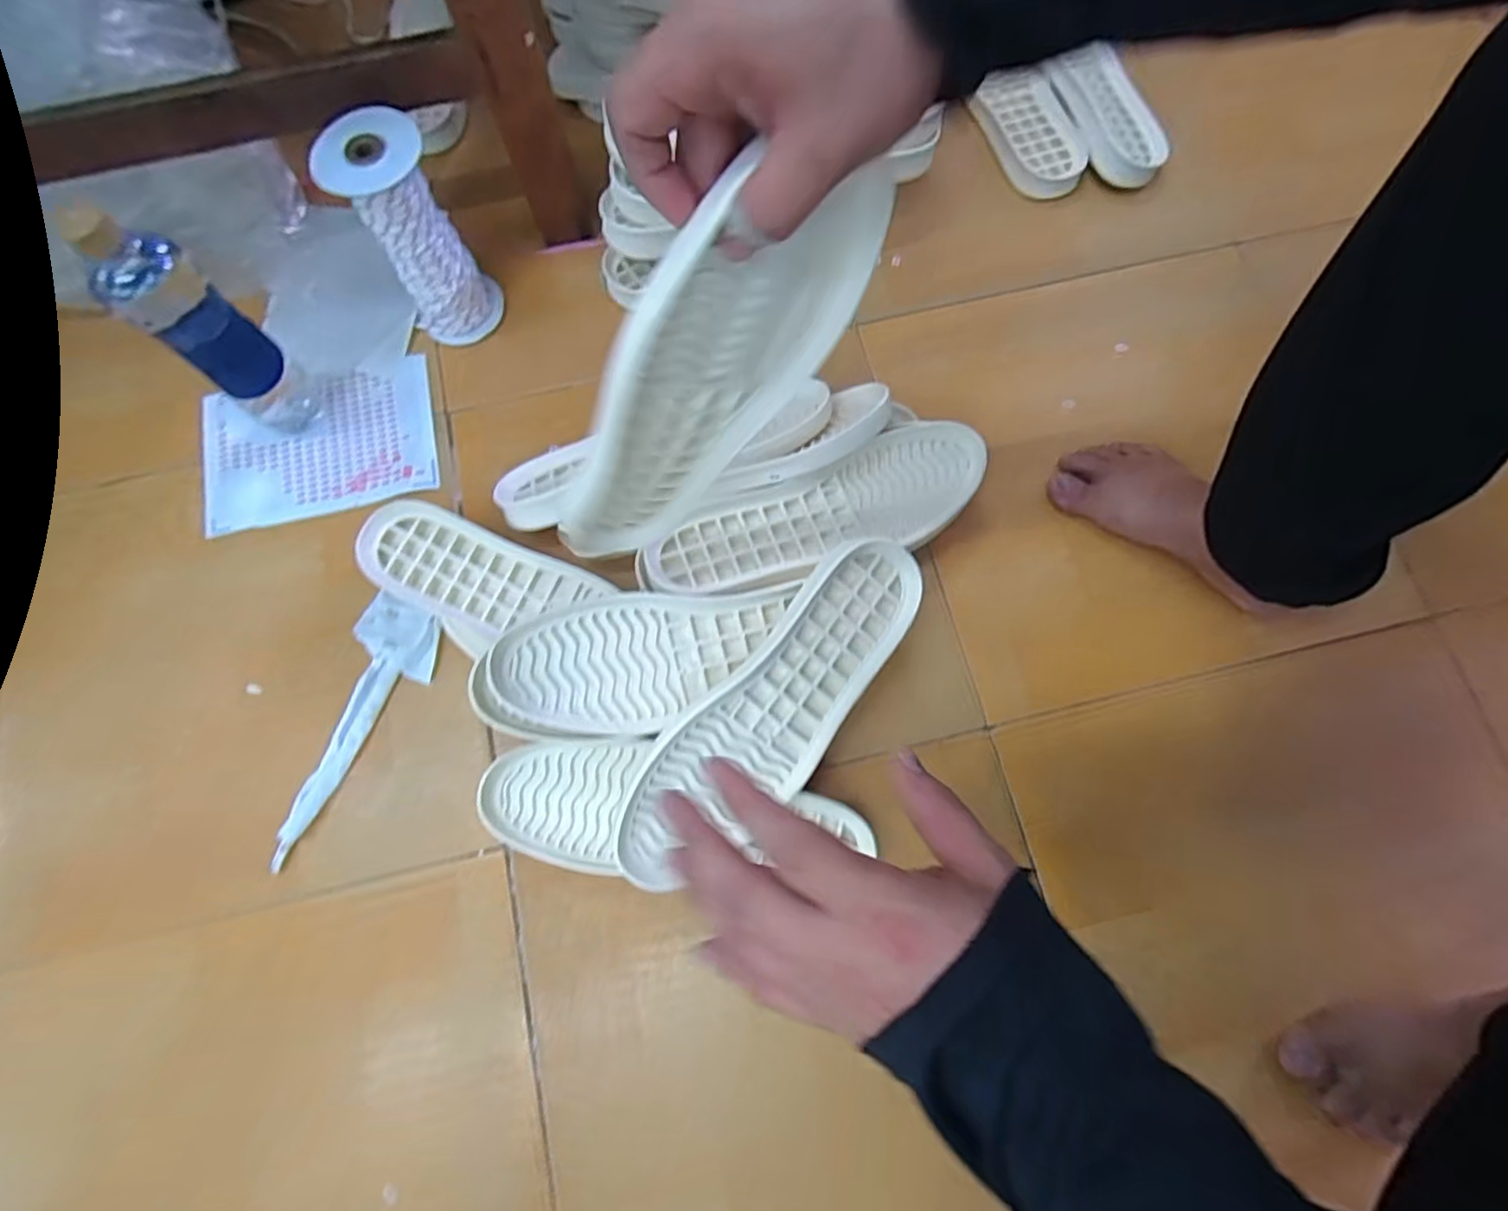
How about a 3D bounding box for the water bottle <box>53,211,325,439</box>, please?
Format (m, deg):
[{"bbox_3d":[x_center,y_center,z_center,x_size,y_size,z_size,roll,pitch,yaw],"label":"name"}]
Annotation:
[{"bbox_3d":[-0.426,-0.211,0.519,0.053,0.217,0.064,38,79,9],"label":"water bottle"}]

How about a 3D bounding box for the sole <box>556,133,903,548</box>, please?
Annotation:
[{"bbox_3d":[-0.036,-0.103,0.352,0.098,0.278,0.019,-14,73,-39],"label":"sole"}]

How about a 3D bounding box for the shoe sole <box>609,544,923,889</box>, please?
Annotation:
[{"bbox_3d":[0.017,0.076,0.476,0.290,0.027,0.090,-46,103,-8],"label":"shoe sole"}]

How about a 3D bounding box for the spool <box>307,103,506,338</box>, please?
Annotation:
[{"bbox_3d":[-0.283,-0.309,0.561,0.076,0.170,0.067,-21,76,-5],"label":"spool"}]

